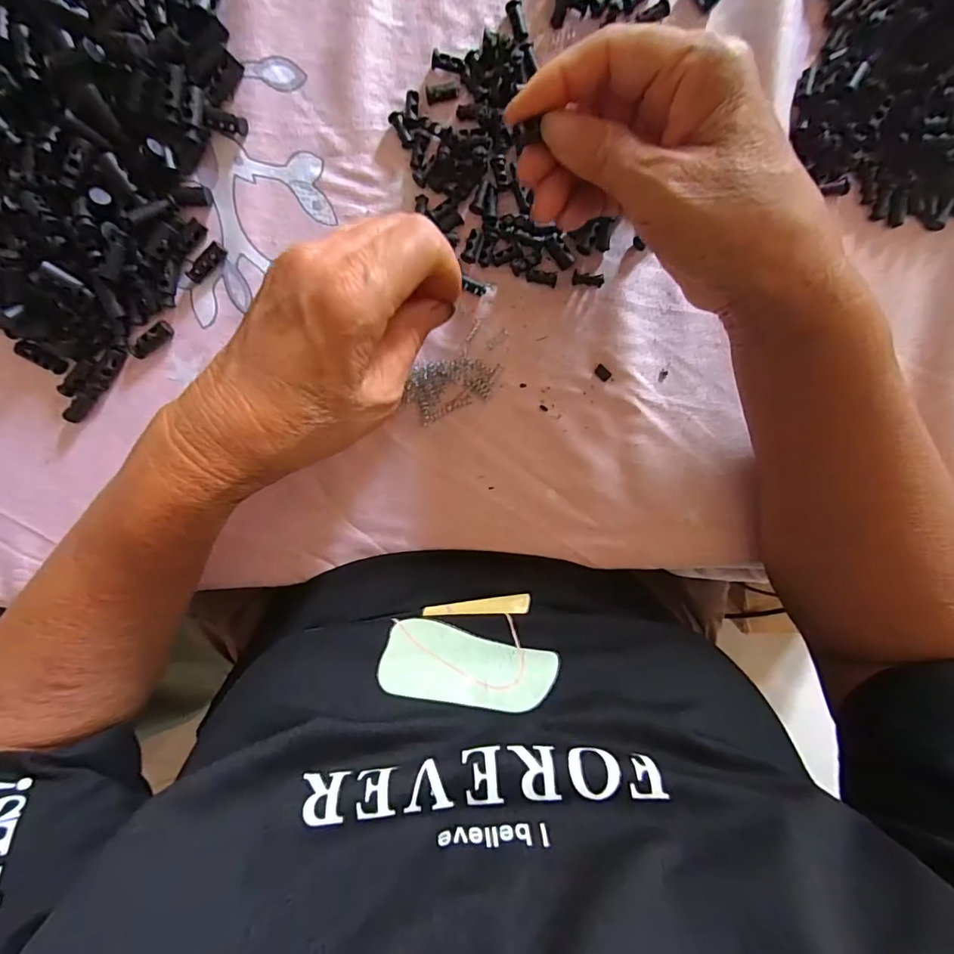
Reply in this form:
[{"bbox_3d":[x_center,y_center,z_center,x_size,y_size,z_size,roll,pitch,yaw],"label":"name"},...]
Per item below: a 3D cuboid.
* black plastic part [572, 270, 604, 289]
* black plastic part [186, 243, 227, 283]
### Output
[{"bbox_3d":[0.060,-0.107,0.270,0.017,0.004,0.007,10,99,-1],"label":"black plastic part"},{"bbox_3d":[-0.146,-0.115,0.268,0.024,0.004,0.008,-43,96,7],"label":"black plastic part"}]

